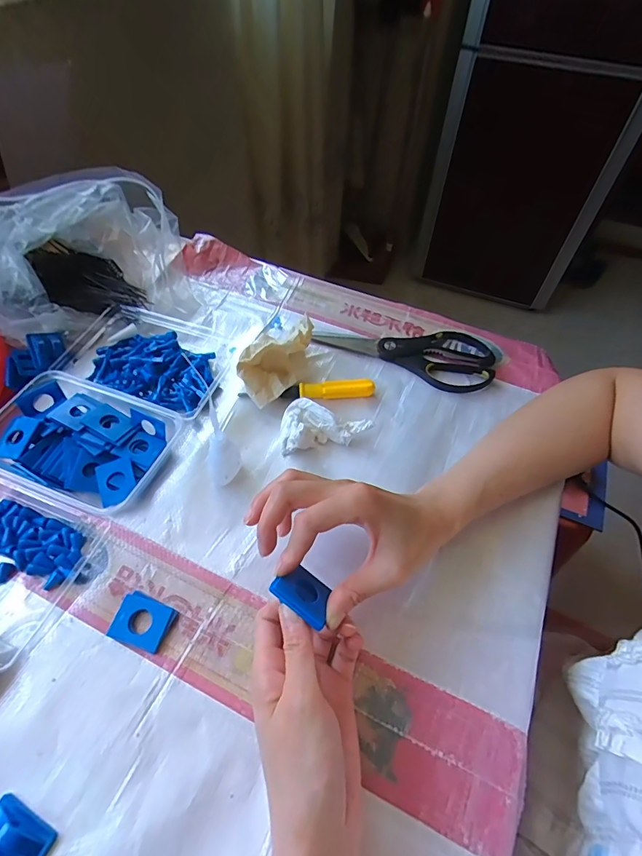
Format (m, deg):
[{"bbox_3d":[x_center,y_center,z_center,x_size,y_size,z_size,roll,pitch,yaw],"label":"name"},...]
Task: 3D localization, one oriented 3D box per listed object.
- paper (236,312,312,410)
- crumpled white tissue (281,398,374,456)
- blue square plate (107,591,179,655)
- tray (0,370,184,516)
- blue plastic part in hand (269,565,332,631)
[{"bbox_3d":[-0.054,-0.074,0.447,0.062,0.054,0.101,18,56,11],"label":"paper"},{"bbox_3d":[0.002,-0.007,0.420,0.085,0.028,0.052,-8,55,-7],"label":"crumpled white tissue"},{"bbox_3d":[-0.138,0.149,0.323,0.043,0.006,0.034,19,56,12],"label":"blue square plate"},{"bbox_3d":[-0.224,0.012,0.393,0.155,0.035,0.110,17,56,10],"label":"tray"},{"bbox_3d":[-0.012,0.113,0.290,0.040,0.005,0.032,37,27,7],"label":"blue plastic part in hand"}]

